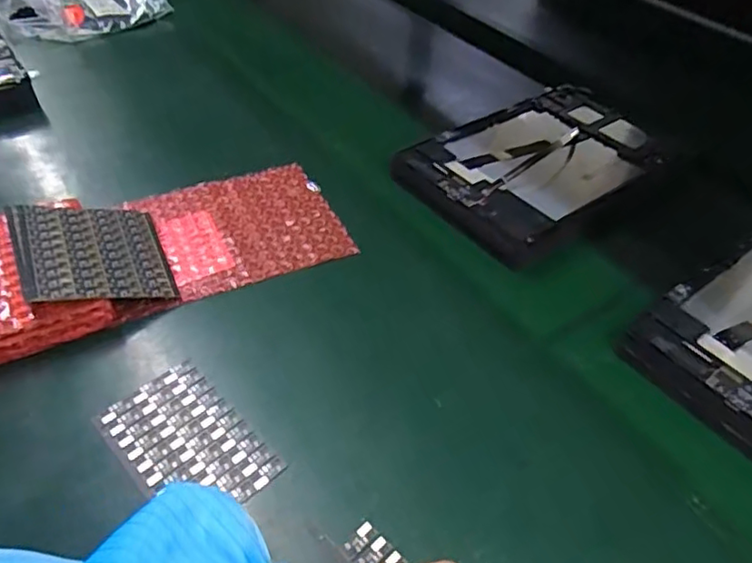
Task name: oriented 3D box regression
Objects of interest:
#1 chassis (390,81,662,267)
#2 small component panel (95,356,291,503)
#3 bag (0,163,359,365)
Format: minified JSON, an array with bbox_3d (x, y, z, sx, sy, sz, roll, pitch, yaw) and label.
[{"bbox_3d":[0.152,-0.106,0.533,0.266,0.032,0.152,-29,54,-30],"label":"chassis"},{"bbox_3d":[-0.105,0.090,0.332,0.061,0.006,0.097,-33,56,-32],"label":"small component panel"},{"bbox_3d":[-0.160,-0.029,0.429,0.266,0.030,0.121,-18,49,-22],"label":"bag"}]

